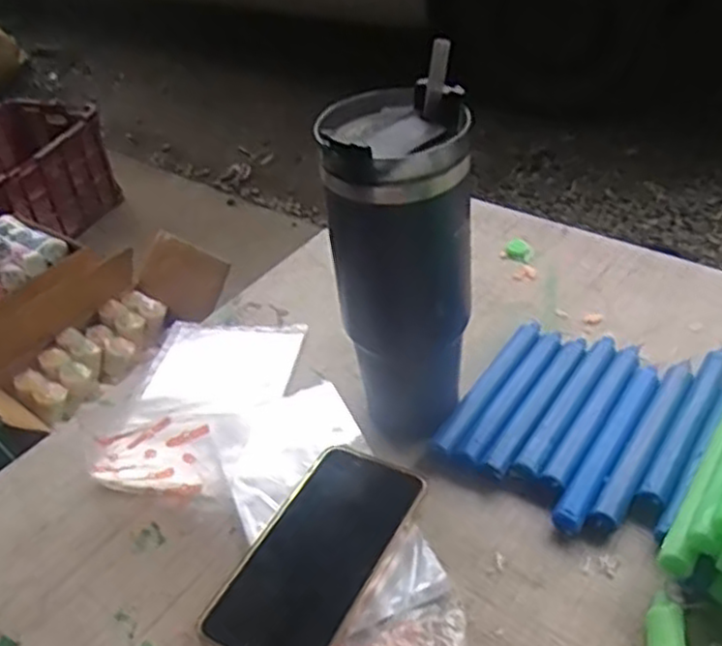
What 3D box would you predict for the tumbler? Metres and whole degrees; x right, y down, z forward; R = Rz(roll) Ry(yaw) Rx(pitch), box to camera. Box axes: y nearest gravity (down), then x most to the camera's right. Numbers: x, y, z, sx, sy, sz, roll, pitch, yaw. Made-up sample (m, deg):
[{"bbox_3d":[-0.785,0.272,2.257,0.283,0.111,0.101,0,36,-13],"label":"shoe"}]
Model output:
[{"bbox_3d":[0.028,-0.032,0.499,0.082,0.240,0.085,-6,39,2],"label":"tumbler"}]

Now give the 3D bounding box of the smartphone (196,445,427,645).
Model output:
[{"bbox_3d":[-0.028,0.144,0.466,0.082,0.018,0.152,15,45,25],"label":"smartphone"}]

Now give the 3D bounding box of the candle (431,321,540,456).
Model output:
[{"bbox_3d":[0.100,0.047,0.572,0.020,0.017,0.151,21,47,30],"label":"candle"}]

